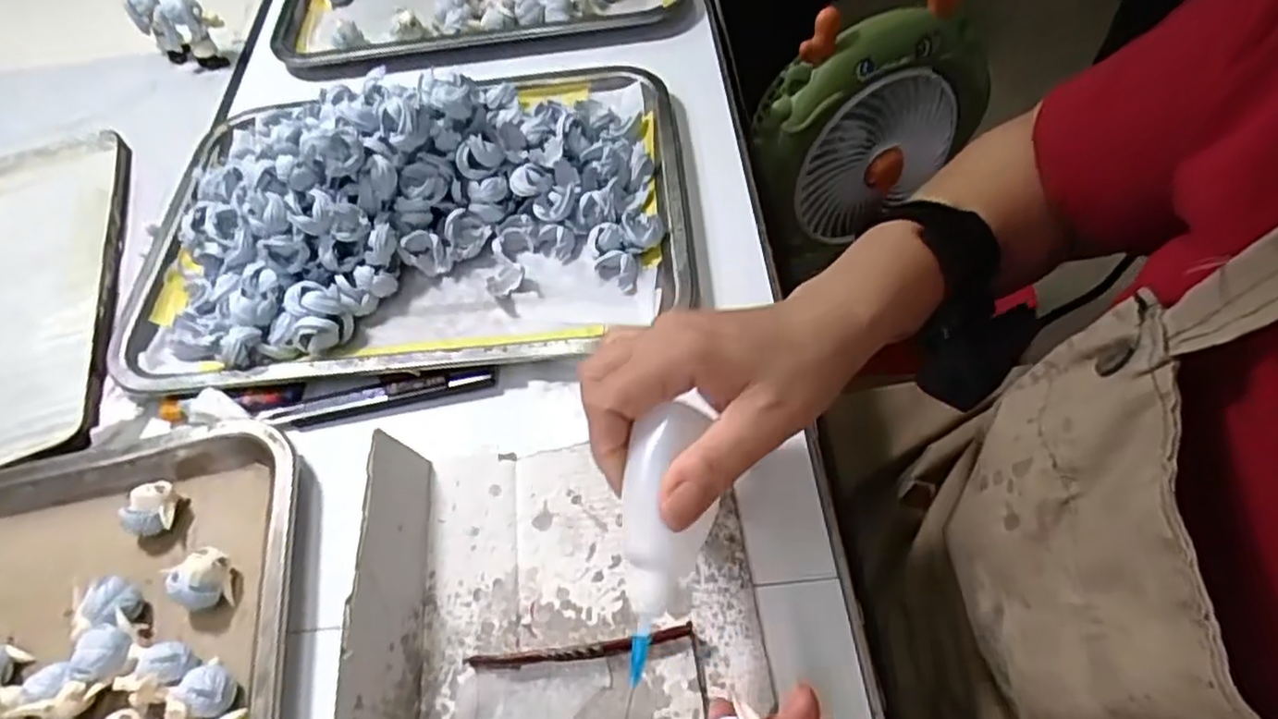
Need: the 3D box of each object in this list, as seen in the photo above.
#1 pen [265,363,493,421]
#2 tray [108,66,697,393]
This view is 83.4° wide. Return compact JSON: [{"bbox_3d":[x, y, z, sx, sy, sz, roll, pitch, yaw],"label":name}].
[{"bbox_3d":[-0.145,0.019,0.405,0.127,0.010,0.011,-10,56,-3],"label":"pen"},{"bbox_3d":[-0.144,-0.106,0.450,0.341,0.076,0.237,-5,56,1],"label":"tray"}]

